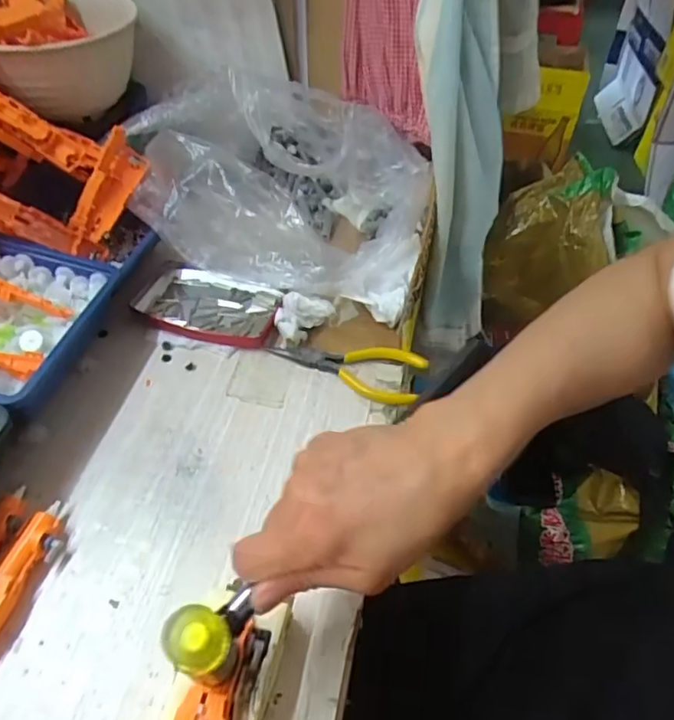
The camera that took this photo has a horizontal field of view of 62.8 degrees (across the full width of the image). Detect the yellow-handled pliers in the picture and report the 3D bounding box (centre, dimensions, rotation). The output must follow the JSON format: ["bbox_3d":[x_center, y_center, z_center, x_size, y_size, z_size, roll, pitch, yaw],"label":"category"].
[{"bbox_3d":[0.006,0.003,0.431,0.121,0.014,0.047,14,48,9],"label":"yellow-handled pliers"}]

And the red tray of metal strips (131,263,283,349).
[{"bbox_3d":[-0.113,-0.047,0.475,0.129,0.012,0.076,15,48,10],"label":"red tray of metal strips"}]

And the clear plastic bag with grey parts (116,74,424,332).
[{"bbox_3d":[-0.049,-0.167,0.514,0.279,0.117,0.219,16,48,11],"label":"clear plastic bag with grey parts"}]

